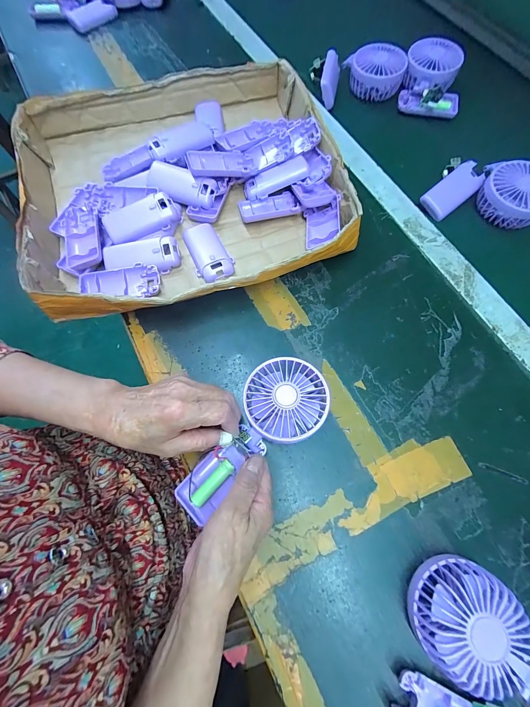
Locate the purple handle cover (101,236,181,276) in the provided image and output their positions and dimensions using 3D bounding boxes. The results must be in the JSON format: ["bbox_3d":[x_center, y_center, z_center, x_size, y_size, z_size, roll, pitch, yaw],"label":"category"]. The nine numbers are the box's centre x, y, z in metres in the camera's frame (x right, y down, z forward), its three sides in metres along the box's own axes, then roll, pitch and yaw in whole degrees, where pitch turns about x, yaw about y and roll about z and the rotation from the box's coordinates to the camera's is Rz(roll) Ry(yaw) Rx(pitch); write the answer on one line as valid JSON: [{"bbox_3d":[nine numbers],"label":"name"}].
[{"bbox_3d":[-0.159,-0.125,0.368,0.094,0.021,0.040,-8,71,-4],"label":"purple handle cover"}]

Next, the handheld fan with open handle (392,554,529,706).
[{"bbox_3d":[0.168,0.258,0.237,0.096,0.048,0.149,16,71,4],"label":"handheld fan with open handle"}]

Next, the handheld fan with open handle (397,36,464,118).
[{"bbox_3d":[0.278,-0.451,0.470,0.096,0.051,0.111,15,71,4],"label":"handheld fan with open handle"}]

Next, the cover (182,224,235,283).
[{"bbox_3d":[-0.075,-0.132,0.375,0.045,0.021,0.094,-26,73,-10],"label":"cover"}]

